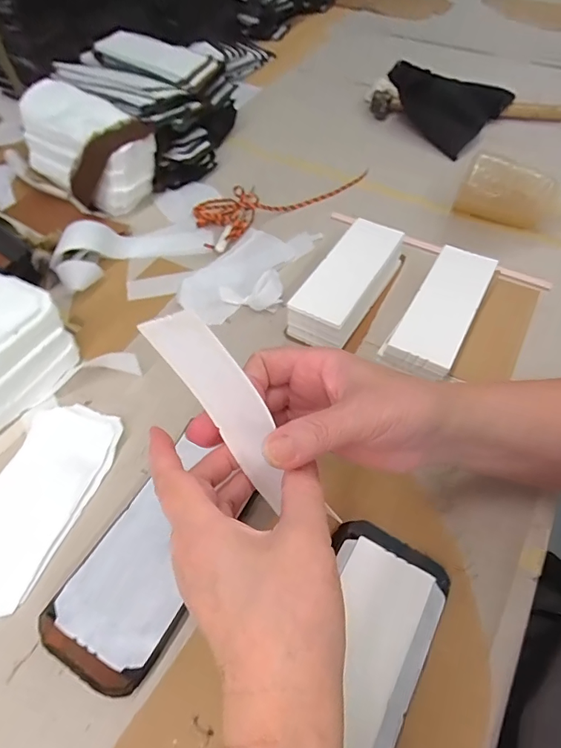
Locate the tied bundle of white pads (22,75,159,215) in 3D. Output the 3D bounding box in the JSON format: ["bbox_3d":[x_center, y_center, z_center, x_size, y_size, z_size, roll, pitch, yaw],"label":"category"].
[{"bbox_3d":[-0.225,-0.258,0.521,0.159,0.098,0.094,28,59,21],"label":"tied bundle of white pads"}]

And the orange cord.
[{"bbox_3d":[0.003,-0.225,0.533,0.212,0.027,0.078,-32,59,-20],"label":"orange cord"}]

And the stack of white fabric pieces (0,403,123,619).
[{"bbox_3d":[-0.181,0.090,0.326,0.077,0.005,0.152,14,55,12],"label":"stack of white fabric pieces"}]

